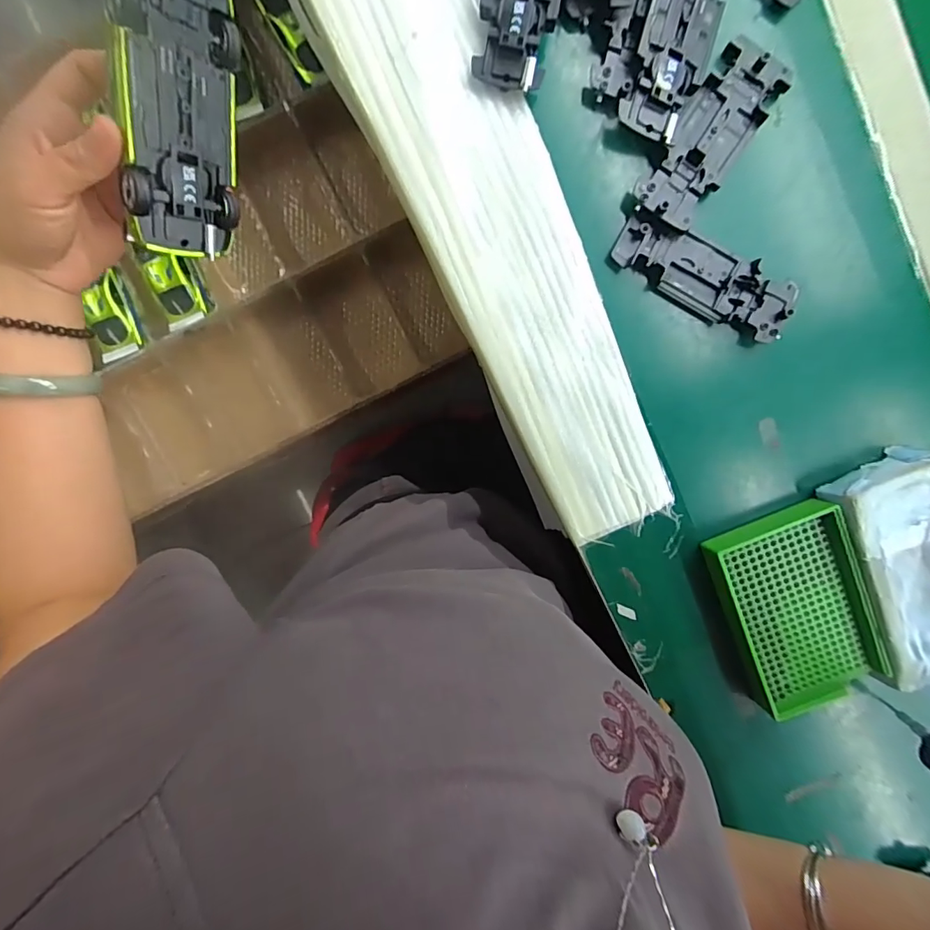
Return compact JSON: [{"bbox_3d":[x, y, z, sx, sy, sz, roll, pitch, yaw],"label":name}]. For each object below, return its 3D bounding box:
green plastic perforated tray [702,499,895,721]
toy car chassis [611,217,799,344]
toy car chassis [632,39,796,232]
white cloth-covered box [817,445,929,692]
[{"bbox_3d":[0.239,0.107,0.349,0.095,0.034,0.142,-23,98,0],"label":"green plastic perforated tray"},{"bbox_3d":[0.163,-0.129,0.323,0.123,0.015,0.043,25,95,-5],"label":"toy car chassis"},{"bbox_3d":[0.160,-0.215,0.314,0.046,0.013,0.122,35,94,-6],"label":"toy car chassis"},{"bbox_3d":[0.319,0.074,0.337,0.081,0.030,0.157,-20,98,0],"label":"white cloth-covered box"}]

